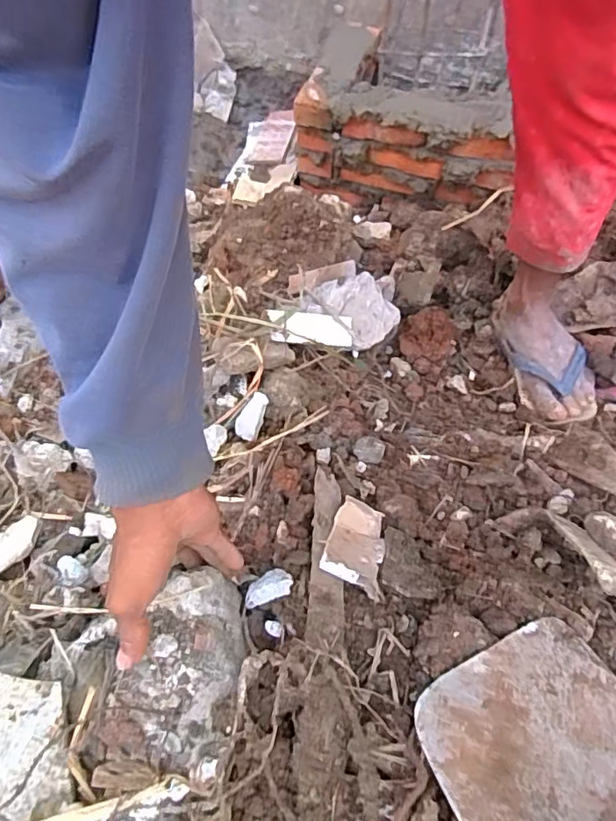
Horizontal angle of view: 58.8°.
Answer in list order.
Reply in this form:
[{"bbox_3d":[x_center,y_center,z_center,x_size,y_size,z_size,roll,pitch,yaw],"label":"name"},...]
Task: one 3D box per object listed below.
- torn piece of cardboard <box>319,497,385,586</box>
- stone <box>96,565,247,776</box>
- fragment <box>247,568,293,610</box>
[{"bbox_3d":[0.043,0.114,0.480,0.048,0.010,0.081,24,39,3],"label":"torn piece of cardboard"},{"bbox_3d":[-0.097,0.193,0.426,0.091,0.062,0.137,3,60,3],"label":"stone"},{"bbox_3d":[-0.034,0.149,0.459,0.049,0.012,0.022,-34,59,20],"label":"fragment"}]

